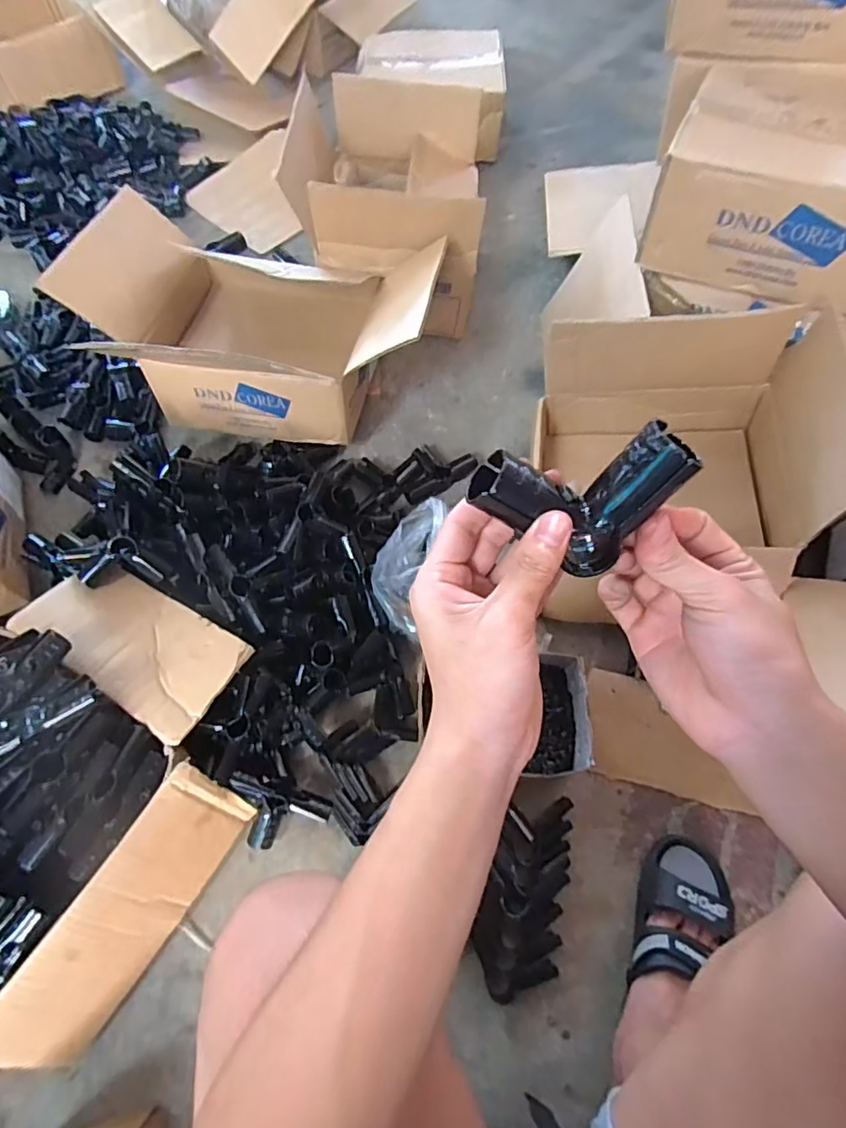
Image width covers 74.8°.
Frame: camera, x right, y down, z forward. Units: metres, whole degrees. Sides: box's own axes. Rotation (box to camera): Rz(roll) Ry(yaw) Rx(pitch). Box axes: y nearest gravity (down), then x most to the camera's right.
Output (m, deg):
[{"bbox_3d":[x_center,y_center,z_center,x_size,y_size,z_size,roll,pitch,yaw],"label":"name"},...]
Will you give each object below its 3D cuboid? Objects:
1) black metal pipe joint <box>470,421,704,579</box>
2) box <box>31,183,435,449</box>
[{"bbox_3d":[0.078,-0.033,0.279,0.099,0.068,0.032,-9,30,10],"label":"black metal pipe joint"},{"bbox_3d":[-0.245,-0.346,0.866,0.494,0.250,0.303,8,65,2],"label":"box"}]

